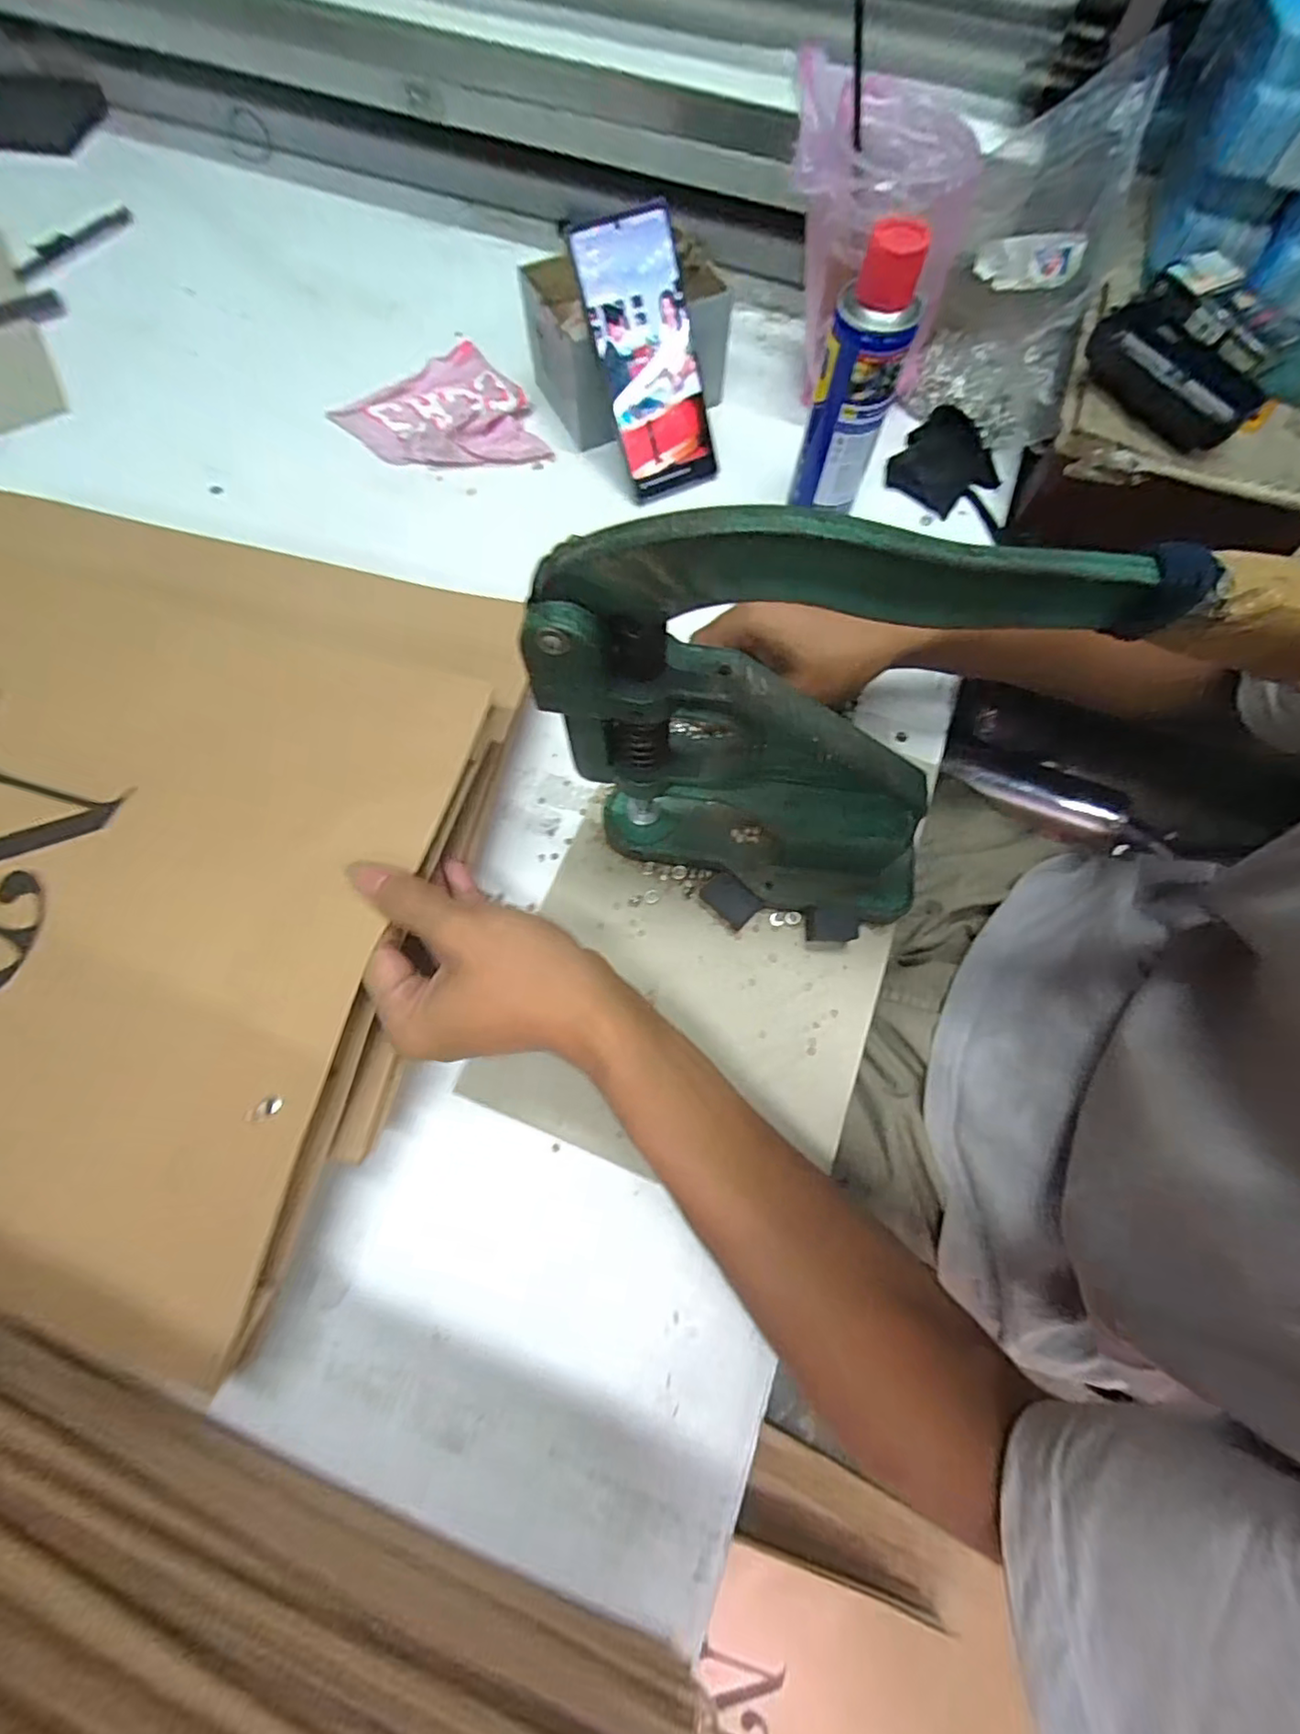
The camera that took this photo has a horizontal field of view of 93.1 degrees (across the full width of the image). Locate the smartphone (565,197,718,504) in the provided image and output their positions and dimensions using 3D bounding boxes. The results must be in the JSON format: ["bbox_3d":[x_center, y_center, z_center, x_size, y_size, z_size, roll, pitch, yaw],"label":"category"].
[{"bbox_3d":[0.001,-0.369,0.453,0.072,0.162,0.016,-23,31,-8],"label":"smartphone"}]

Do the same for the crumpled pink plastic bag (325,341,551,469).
[{"bbox_3d":[-0.166,-0.375,0.512,0.135,0.021,0.151,-39,75,-12],"label":"crumpled pink plastic bag"}]

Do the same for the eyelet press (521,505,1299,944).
[{"bbox_3d":[0.109,-0.033,0.275,0.300,0.227,0.061,6,71,2],"label":"eyelet press"}]

